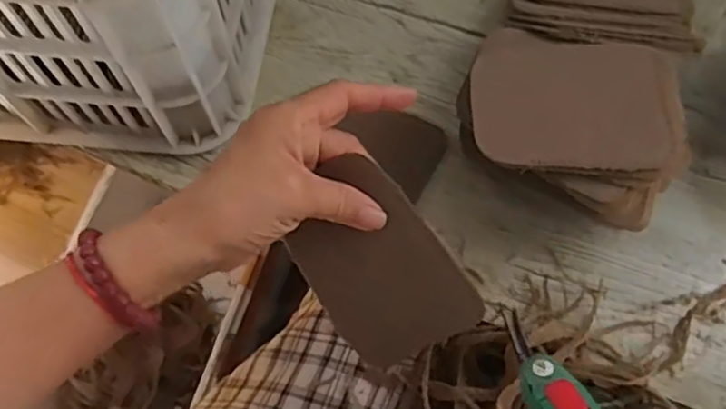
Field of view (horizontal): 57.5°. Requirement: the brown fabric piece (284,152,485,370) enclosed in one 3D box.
[{"bbox_3d":[0.004,0.036,0.369,0.080,0.008,0.111,-37,92,24],"label":"brown fabric piece"}]

